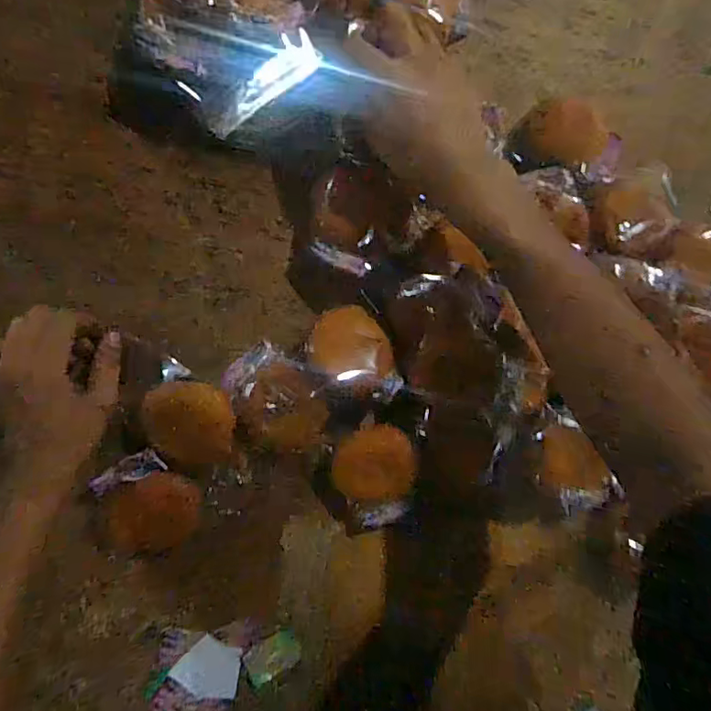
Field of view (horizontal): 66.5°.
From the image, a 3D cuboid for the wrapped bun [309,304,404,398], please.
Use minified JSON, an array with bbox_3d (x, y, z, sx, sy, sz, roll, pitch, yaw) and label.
[{"bbox_3d":[0.003,-0.003,0.486,0.086,0.028,0.066,31,92,-11],"label":"wrapped bun"}]

